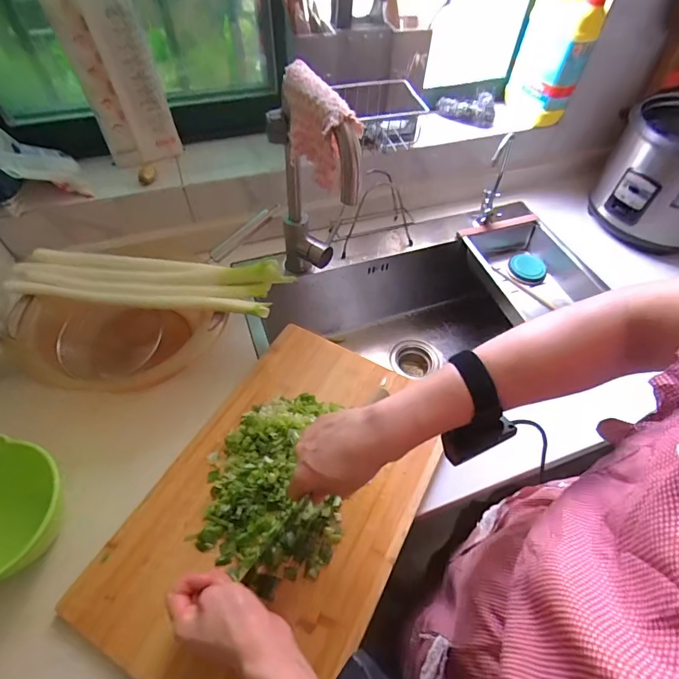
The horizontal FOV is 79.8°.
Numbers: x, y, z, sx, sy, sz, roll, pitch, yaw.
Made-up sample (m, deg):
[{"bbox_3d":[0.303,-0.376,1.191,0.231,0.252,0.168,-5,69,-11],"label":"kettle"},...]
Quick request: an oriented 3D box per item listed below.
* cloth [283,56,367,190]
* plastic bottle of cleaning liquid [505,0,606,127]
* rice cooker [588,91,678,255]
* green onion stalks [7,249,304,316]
[{"bbox_3d":[-0.029,-0.249,0.479,0.040,0.094,0.159,-24,58,-18],"label":"cloth"},{"bbox_3d":[0.412,-0.555,0.780,0.126,0.247,0.098,22,56,14],"label":"plastic bottle of cleaning liquid"},{"bbox_3d":[0.678,-0.334,0.820,0.242,0.220,0.275,18,55,11],"label":"rice cooker"},{"bbox_3d":[-0.281,-0.091,0.599,0.382,0.032,0.084,5,54,2],"label":"green onion stalks"}]

